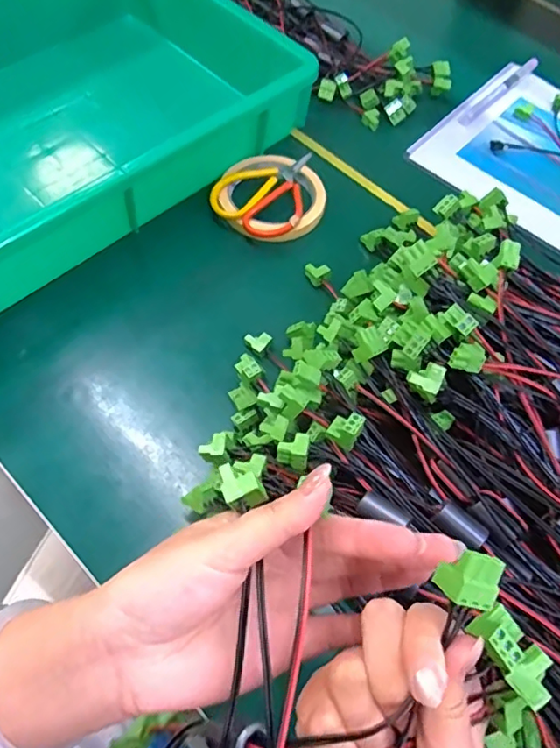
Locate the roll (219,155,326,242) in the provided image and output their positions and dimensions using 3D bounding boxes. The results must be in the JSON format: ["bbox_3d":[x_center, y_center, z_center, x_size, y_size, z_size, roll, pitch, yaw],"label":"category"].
[{"bbox_3d":[-0.011,-0.157,0.505,0.095,0.022,0.094,2,61,-3],"label":"roll"}]

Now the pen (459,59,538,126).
[{"bbox_3d":[0.235,-0.303,0.601,0.013,0.012,0.136,41,66,17],"label":"pen"}]

